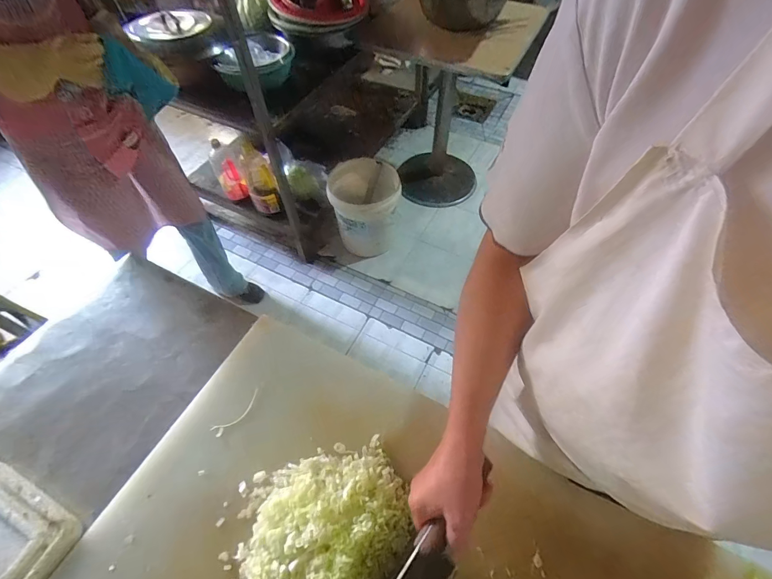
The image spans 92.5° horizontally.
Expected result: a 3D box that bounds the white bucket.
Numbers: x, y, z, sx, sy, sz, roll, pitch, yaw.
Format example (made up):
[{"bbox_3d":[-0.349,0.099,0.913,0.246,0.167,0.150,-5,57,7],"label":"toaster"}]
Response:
[{"bbox_3d":[-0.091,-0.355,1.665,0.298,0.356,0.349,-5,57,-2],"label":"white bucket"}]

